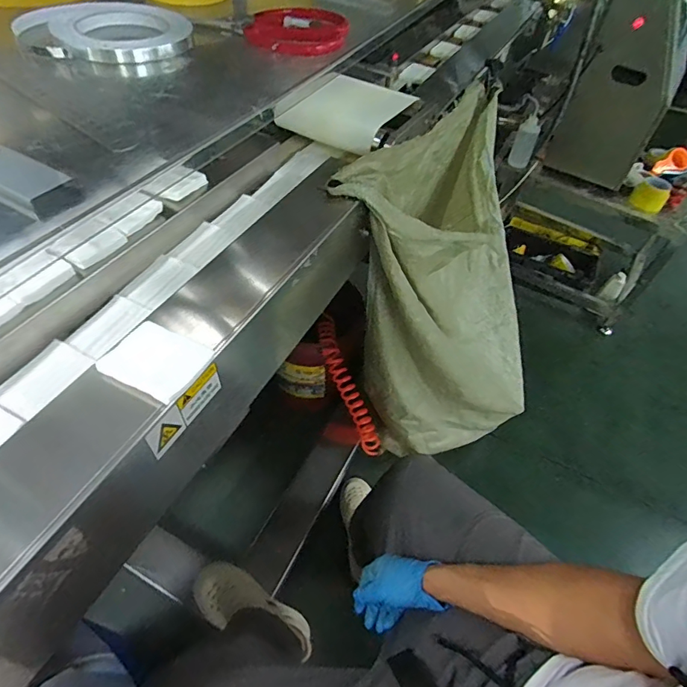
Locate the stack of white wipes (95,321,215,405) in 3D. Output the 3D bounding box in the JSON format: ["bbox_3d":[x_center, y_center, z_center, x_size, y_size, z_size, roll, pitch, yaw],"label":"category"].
[{"bbox_3d":[-0.189,0.016,0.456,0.088,0.007,0.073,22,51,12],"label":"stack of white wipes"}]

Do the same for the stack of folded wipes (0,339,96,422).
[{"bbox_3d":[-0.333,0.038,0.502,0.060,0.008,0.090,24,51,13],"label":"stack of folded wipes"}]

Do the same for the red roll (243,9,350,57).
[{"bbox_3d":[-0.045,-0.313,0.451,0.097,0.018,0.085,3,49,-4],"label":"red roll"}]

